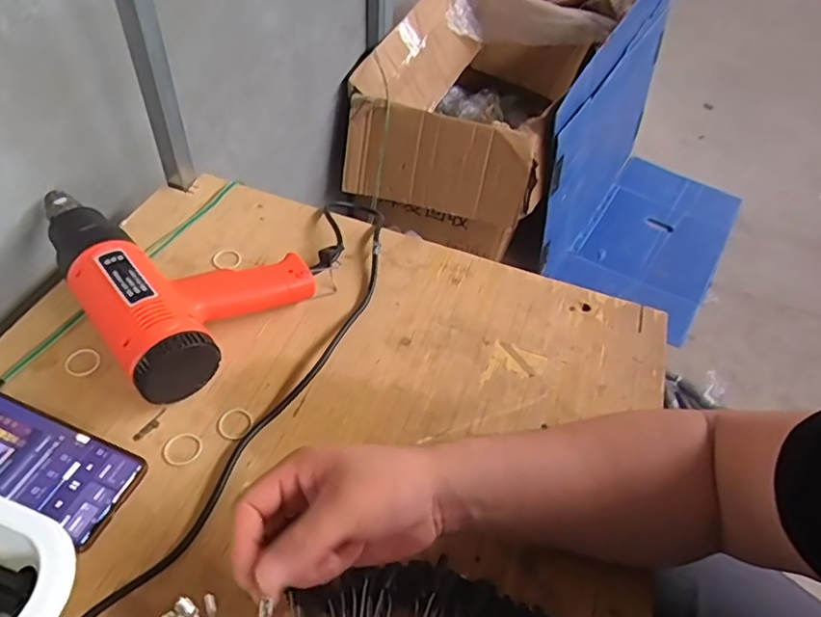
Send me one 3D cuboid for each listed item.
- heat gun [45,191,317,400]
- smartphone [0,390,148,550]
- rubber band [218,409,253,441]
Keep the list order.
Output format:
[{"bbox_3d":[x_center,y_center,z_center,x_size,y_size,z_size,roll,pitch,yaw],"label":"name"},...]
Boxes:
[{"bbox_3d":[-0.232,-0.052,0.553,0.186,0.071,0.270,-32,60,-28],"label":"heat gun"},{"bbox_3d":[-0.292,0.117,0.442,0.160,0.013,0.070,22,51,12],"label":"smartphone"},{"bbox_3d":[-0.150,0.097,0.483,0.028,0.004,0.029,3,50,-4],"label":"rubber band"}]

